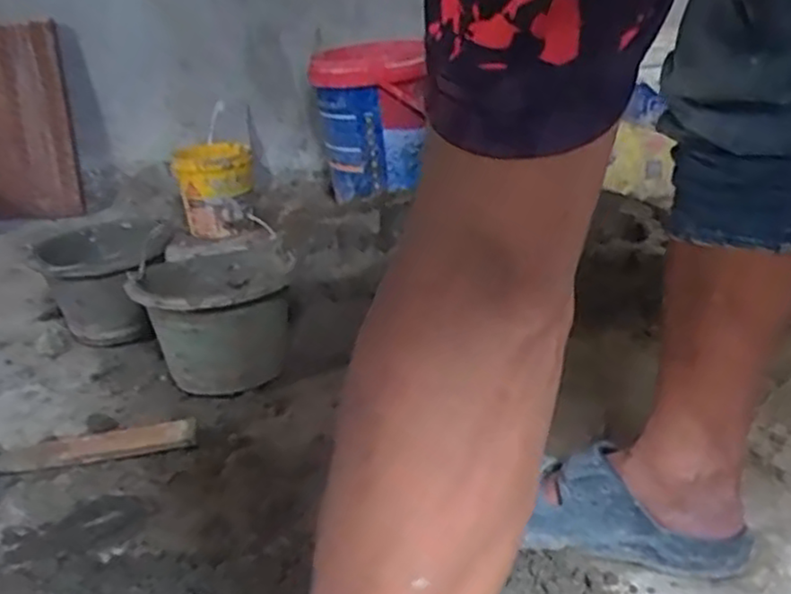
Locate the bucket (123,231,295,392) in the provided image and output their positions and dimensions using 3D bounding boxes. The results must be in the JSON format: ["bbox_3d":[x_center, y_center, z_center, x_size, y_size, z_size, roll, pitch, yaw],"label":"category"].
[{"bbox_3d":[-0.252,0.026,1.017,0.211,0.156,0.237,-13,24,-20],"label":"bucket"}]

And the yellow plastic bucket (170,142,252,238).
[{"bbox_3d":[-0.435,-0.257,1.720,0.188,0.188,0.175,-9,23,-11],"label":"yellow plastic bucket"}]

